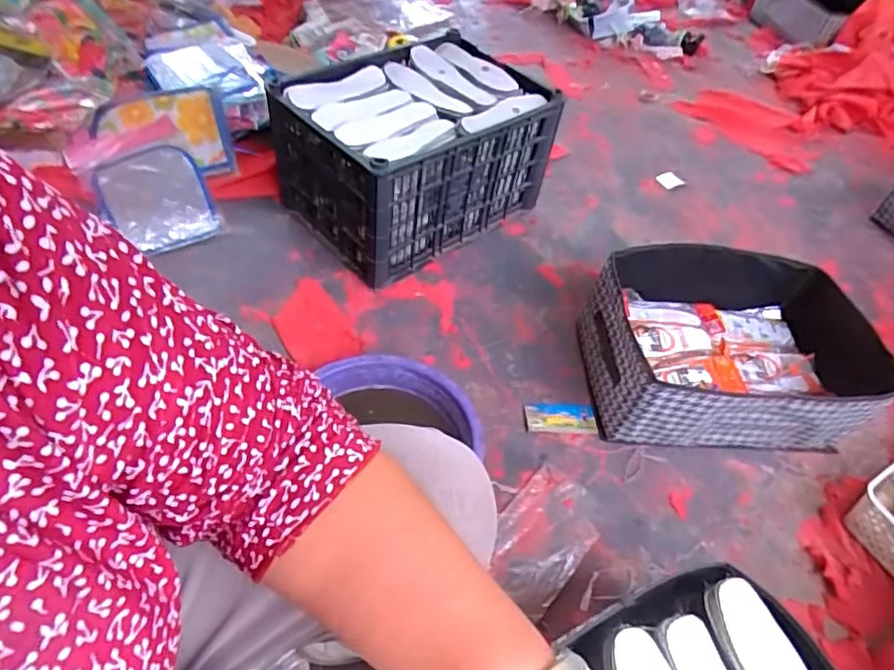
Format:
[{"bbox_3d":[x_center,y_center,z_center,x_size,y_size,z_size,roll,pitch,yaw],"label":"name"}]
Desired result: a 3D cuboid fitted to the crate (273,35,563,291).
[{"bbox_3d":[-0.072,-0.395,1.265,0.487,0.288,0.391,-31,60,-29],"label":"crate"}]

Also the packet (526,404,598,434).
[{"bbox_3d":[0.195,0.142,0.997,0.120,0.006,0.058,1,50,-7],"label":"packet"}]

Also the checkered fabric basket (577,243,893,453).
[{"bbox_3d":[0.493,0.027,1.026,0.463,0.178,0.328,2,50,-6],"label":"checkered fabric basket"}]

